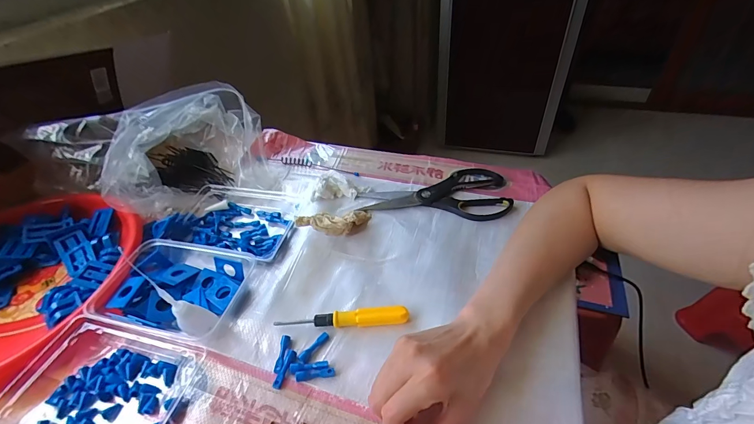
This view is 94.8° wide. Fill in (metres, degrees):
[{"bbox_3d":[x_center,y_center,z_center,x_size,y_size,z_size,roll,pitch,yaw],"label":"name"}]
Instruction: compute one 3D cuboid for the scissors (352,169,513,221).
[{"bbox_3d":[0.085,-0.033,0.520,0.212,0.010,0.107,5,44,10],"label":"scissors"}]

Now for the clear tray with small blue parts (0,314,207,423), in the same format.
[{"bbox_3d":[-0.277,0.169,0.335,0.170,0.032,0.125,8,45,13],"label":"clear tray with small blue parts"}]

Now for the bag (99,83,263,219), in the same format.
[{"bbox_3d":[-0.300,-0.099,0.544,0.195,0.120,0.182,-4,43,1],"label":"bag"}]

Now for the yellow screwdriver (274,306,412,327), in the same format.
[{"bbox_3d":[-0.038,0.117,0.379,0.142,0.016,0.016,-3,43,2],"label":"yellow screwdriver"}]

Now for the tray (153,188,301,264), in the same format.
[{"bbox_3d":[-0.203,0.004,0.496,0.163,0.032,0.118,8,45,13],"label":"tray"}]

